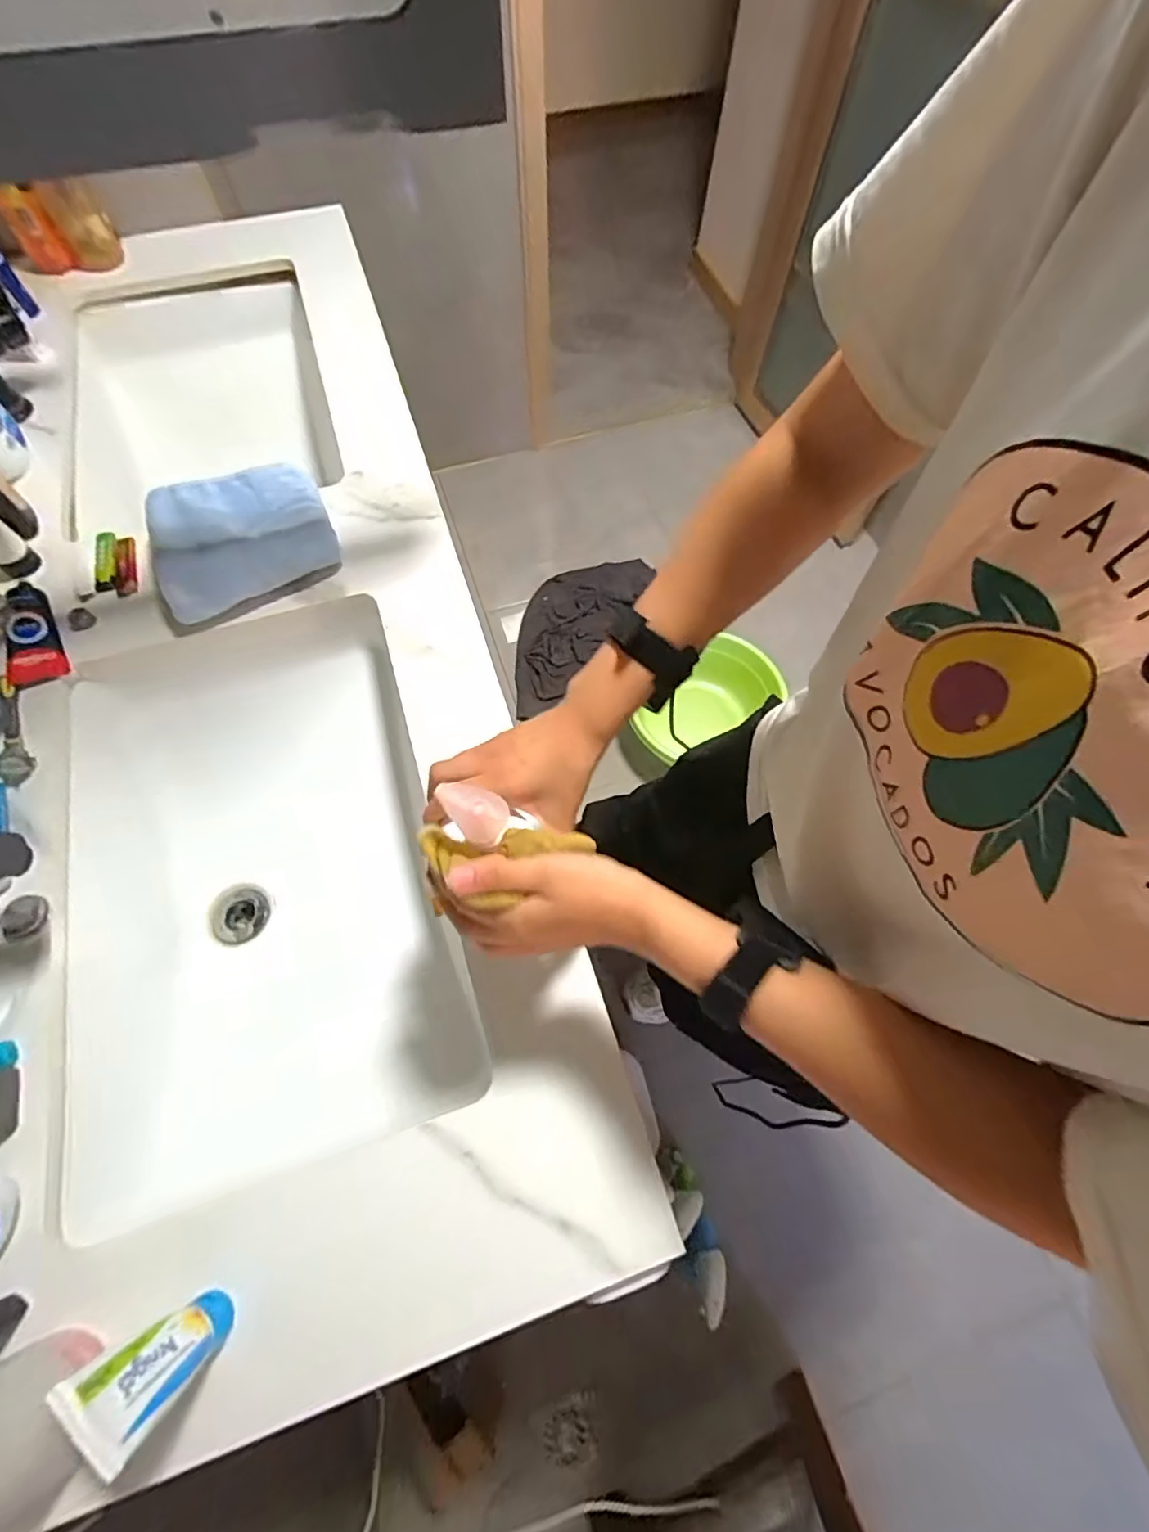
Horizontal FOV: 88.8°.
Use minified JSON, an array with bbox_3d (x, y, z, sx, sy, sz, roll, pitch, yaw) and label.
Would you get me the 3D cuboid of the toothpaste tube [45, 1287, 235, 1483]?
[{"bbox_3d":[-0.250,0.364,0.359,0.028,0.114,0.049,-38,72,-16],"label":"toothpaste tube"}]

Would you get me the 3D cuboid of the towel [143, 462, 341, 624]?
[{"bbox_3d":[-0.375,-0.263,0.662,0.184,0.041,0.147,-23,69,-11],"label":"towel"}]

